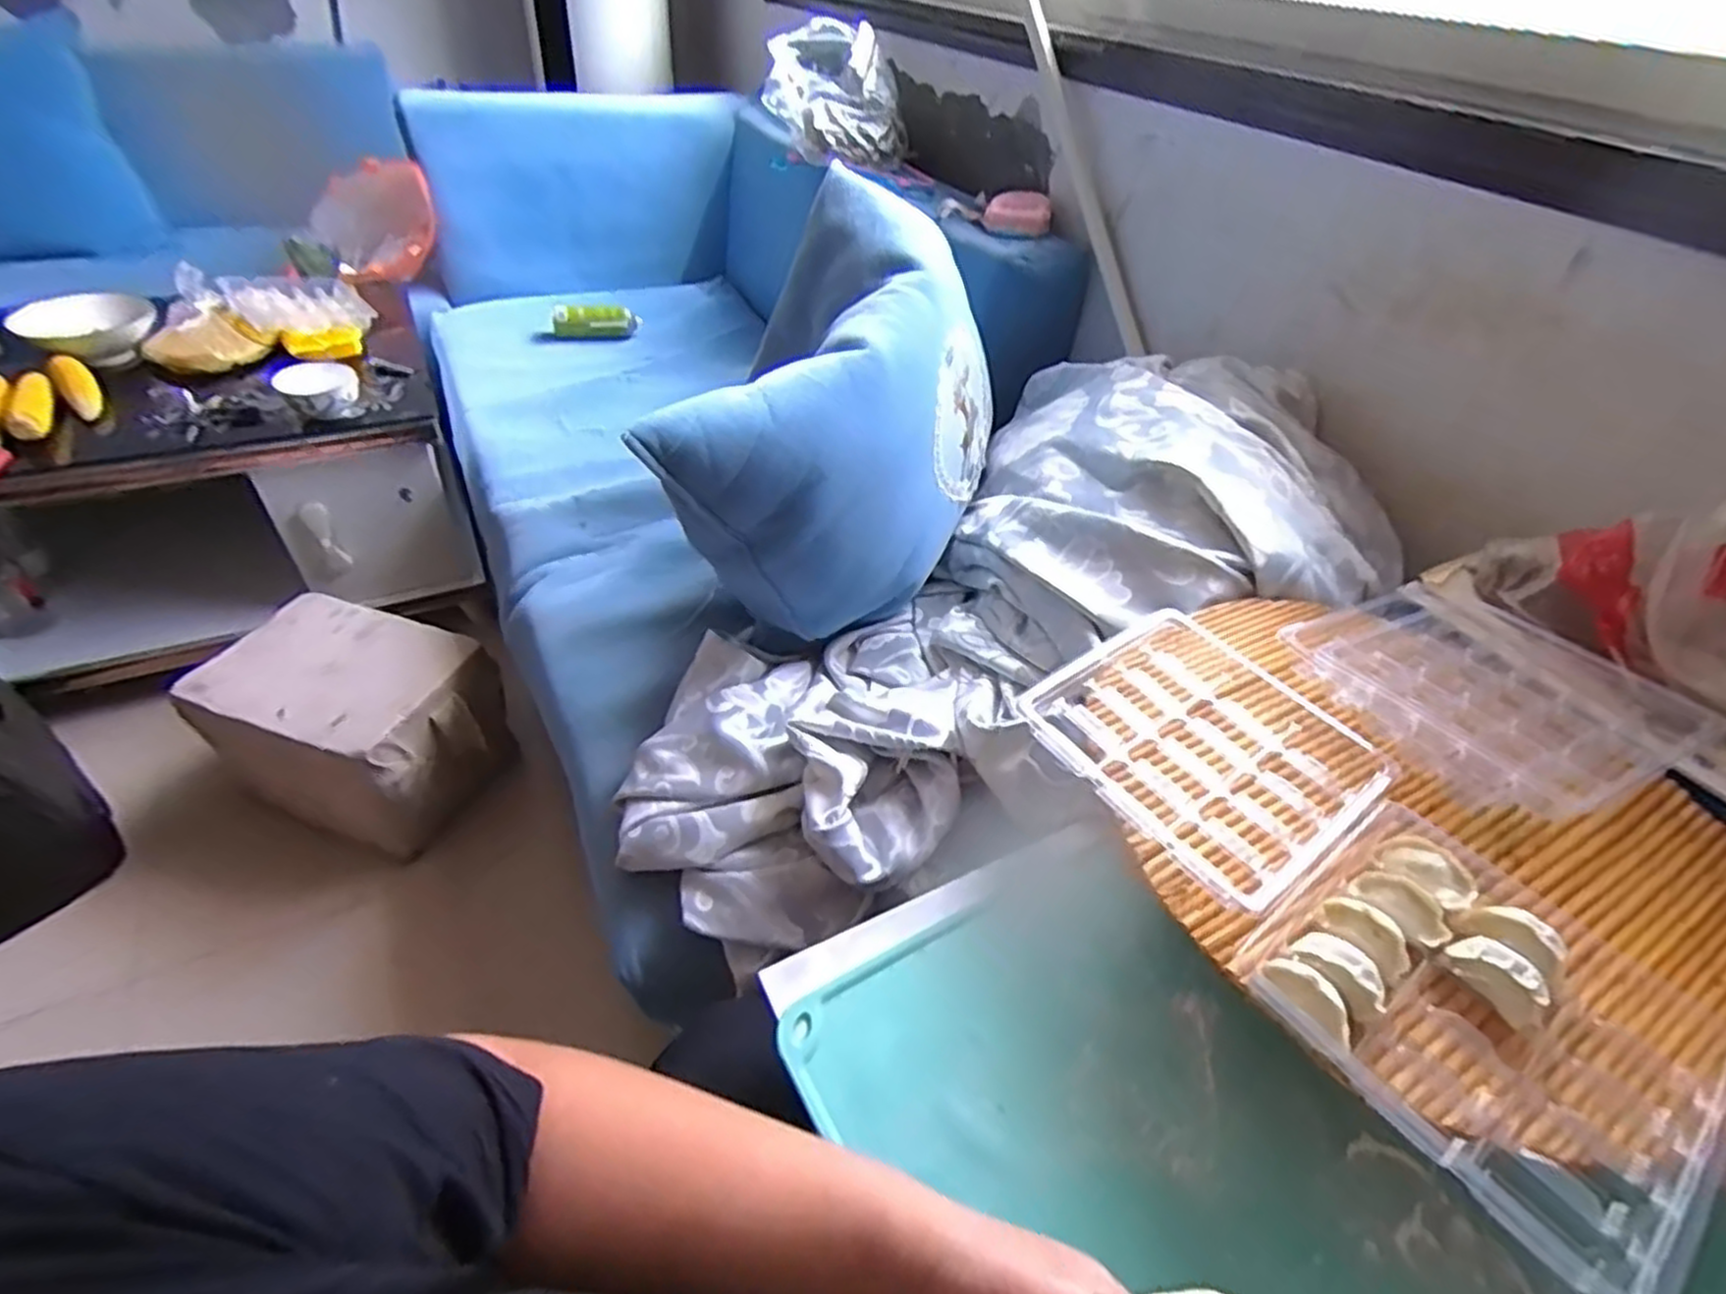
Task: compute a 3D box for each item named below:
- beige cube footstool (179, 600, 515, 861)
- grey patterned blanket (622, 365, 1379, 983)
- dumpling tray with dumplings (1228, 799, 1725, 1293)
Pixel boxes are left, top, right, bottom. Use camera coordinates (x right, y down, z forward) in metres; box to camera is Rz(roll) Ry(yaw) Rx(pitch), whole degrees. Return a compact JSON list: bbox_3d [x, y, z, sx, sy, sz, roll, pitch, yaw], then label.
[{"bbox_3d":[-0.785,0.107,1.219,0.391,0.232,0.294,20,44,15],"label":"beige cube footstool"},{"bbox_3d":[0.162,-0.042,0.880,0.916,0.206,0.437,-38,56,-11],"label":"grey patterned blanket"},{"bbox_3d":[0.366,0.200,0.455,0.223,0.037,0.204,-24,51,-29],"label":"dumpling tray with dumplings"}]

